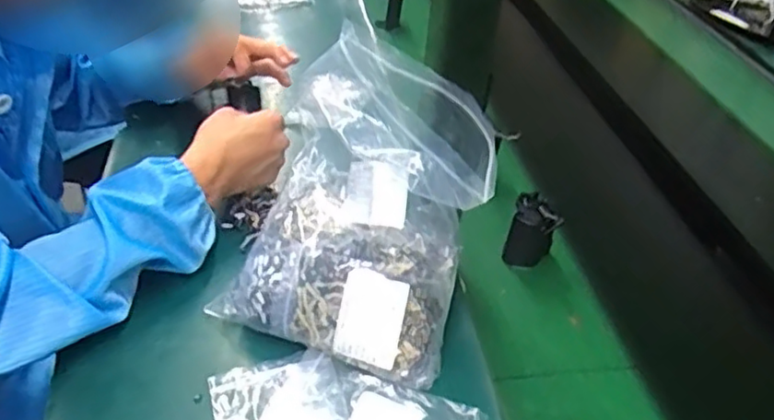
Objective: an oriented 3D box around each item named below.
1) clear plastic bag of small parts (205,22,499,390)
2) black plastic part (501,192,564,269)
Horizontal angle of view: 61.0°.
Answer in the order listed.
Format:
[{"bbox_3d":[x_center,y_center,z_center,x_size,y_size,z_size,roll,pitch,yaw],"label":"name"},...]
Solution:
[{"bbox_3d":[-0.021,-0.001,0.540,0.190,0.207,0.161,18,41,17],"label":"clear plastic bag of small parts"},{"bbox_3d":[0.147,0.023,0.663,0.046,0.073,0.032,10,33,10],"label":"black plastic part"}]

